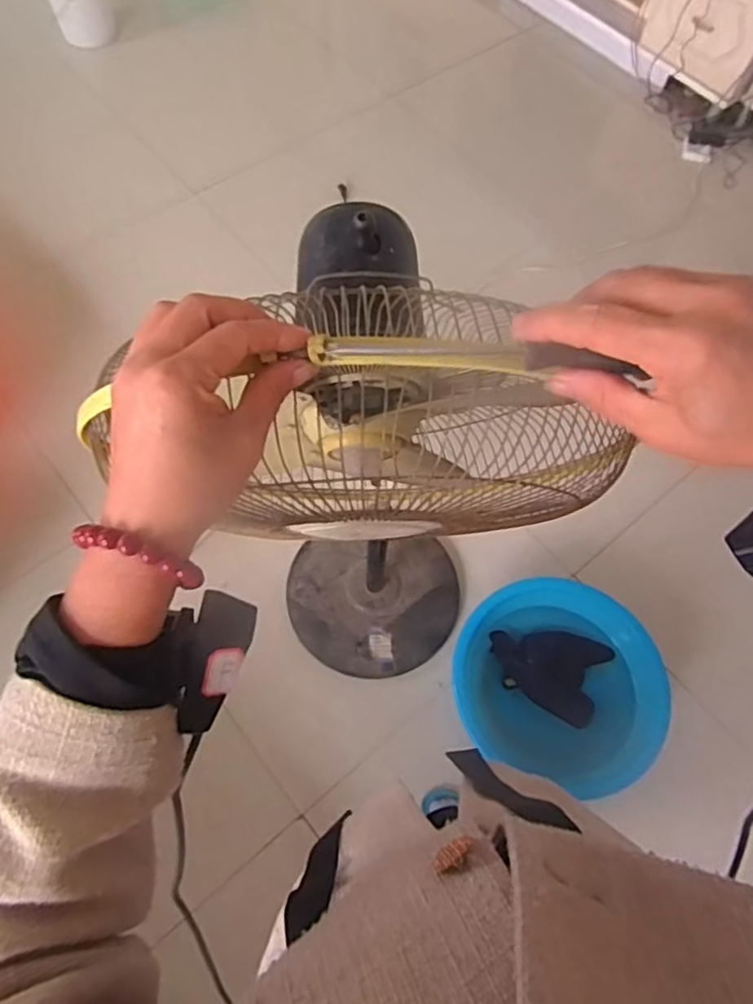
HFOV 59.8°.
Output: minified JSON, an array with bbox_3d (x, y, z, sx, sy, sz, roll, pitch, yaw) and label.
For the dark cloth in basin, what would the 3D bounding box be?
[{"bbox_3d":[0.361,0.353,1.403,0.250,0.040,0.178,22,66,8],"label":"dark cloth in basin"}]

